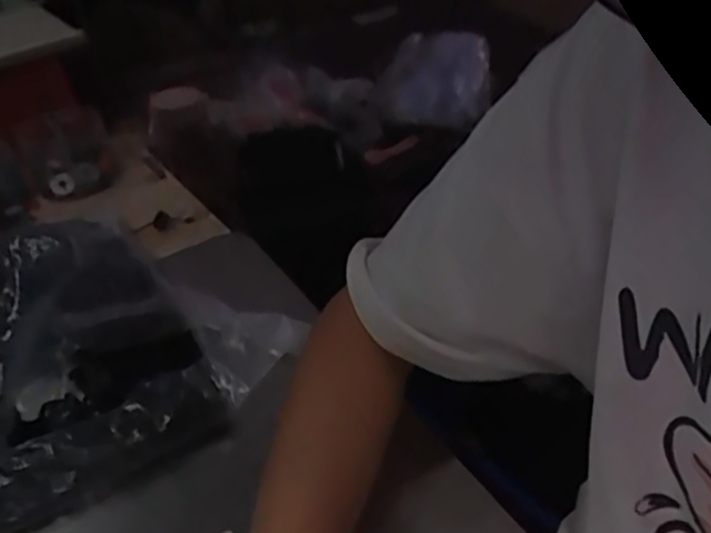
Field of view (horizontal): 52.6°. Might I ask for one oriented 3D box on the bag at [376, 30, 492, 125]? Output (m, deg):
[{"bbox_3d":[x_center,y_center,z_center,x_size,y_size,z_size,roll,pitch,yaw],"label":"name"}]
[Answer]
[{"bbox_3d":[0.133,-0.336,1.263,0.196,0.105,0.169,0,38,7],"label":"bag"}]

